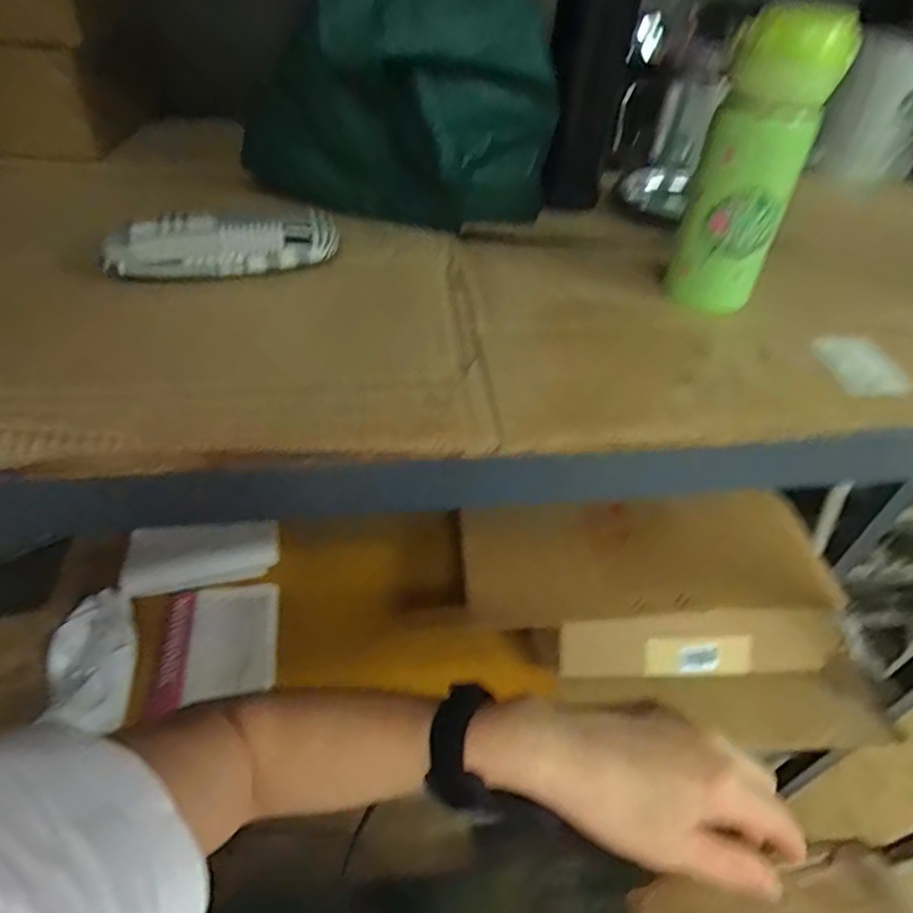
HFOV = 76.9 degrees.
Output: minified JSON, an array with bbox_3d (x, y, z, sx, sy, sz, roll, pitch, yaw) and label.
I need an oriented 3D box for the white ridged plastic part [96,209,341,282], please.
[{"bbox_3d":[-0.165,-0.152,0.409,0.154,0.033,0.039,-17,47,-21],"label":"white ridged plastic part"}]

